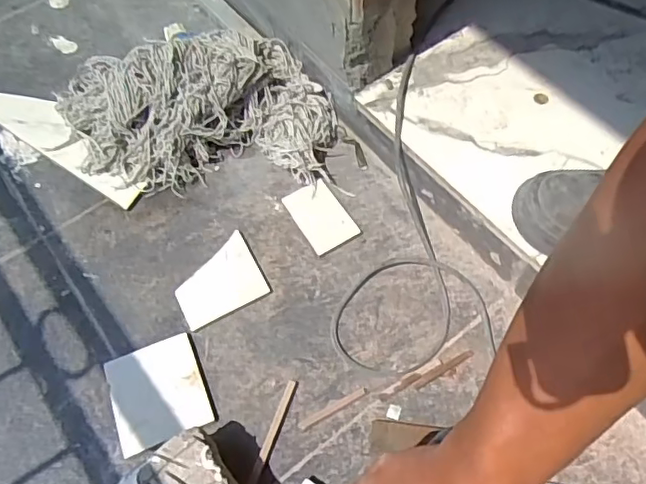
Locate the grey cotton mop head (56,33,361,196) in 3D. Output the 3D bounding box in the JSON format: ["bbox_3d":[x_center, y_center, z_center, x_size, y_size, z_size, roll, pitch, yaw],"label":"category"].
[{"bbox_3d":[-0.163,-0.176,0.739,0.359,0.089,0.211,0,60,2],"label":"grey cotton mop head"}]

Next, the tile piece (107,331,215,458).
[{"bbox_3d":[-0.171,0.156,0.599,0.093,0.011,0.099,-20,62,-9],"label":"tile piece"}]

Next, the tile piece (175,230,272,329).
[{"bbox_3d":[-0.119,0.044,0.656,0.097,0.010,0.082,-26,63,-12],"label":"tile piece"}]

